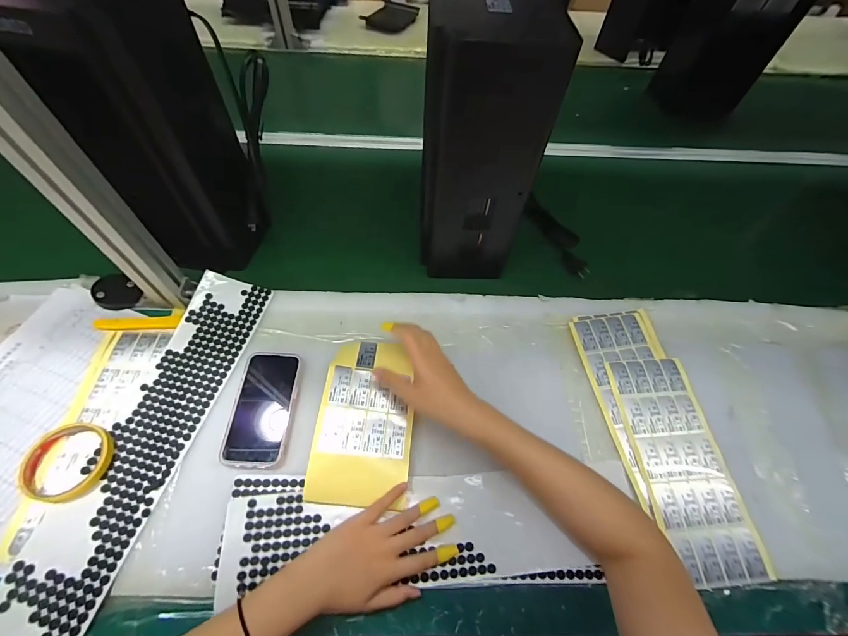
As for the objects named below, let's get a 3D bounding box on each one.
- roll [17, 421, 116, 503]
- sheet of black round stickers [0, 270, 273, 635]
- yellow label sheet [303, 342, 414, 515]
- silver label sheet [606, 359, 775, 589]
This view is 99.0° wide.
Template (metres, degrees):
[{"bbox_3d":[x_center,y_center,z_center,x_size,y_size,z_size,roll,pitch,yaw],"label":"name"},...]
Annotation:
[{"bbox_3d":[-0.426,0.171,0.433,0.099,0.013,0.089,-3,58,-5],"label":"roll"},{"bbox_3d":[-0.349,0.149,0.460,0.113,0.012,0.480,15,61,4],"label":"sheet of black round stickers"},{"bbox_3d":[-0.074,0.127,0.472,0.119,0.018,0.207,9,62,-8],"label":"yellow label sheet"},{"bbox_3d":[0.339,0.185,0.480,0.110,0.007,0.272,-3,61,-3],"label":"silver label sheet"}]

